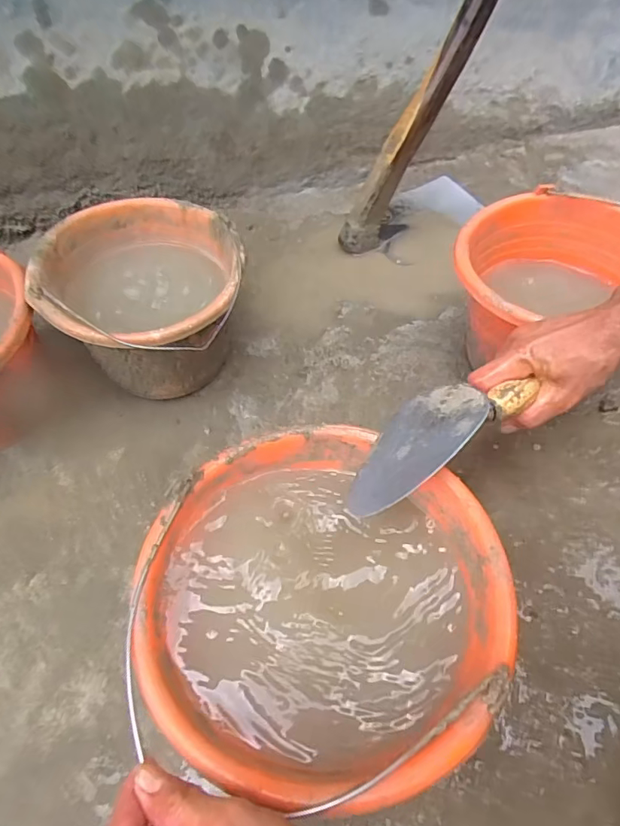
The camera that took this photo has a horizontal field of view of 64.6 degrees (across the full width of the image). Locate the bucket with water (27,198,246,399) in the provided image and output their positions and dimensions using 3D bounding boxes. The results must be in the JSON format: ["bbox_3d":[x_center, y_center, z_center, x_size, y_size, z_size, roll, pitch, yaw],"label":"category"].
[{"bbox_3d":[-0.189,-0.122,0.609,0.225,0.165,0.260,-10,52,-6],"label":"bucket with water"}]

